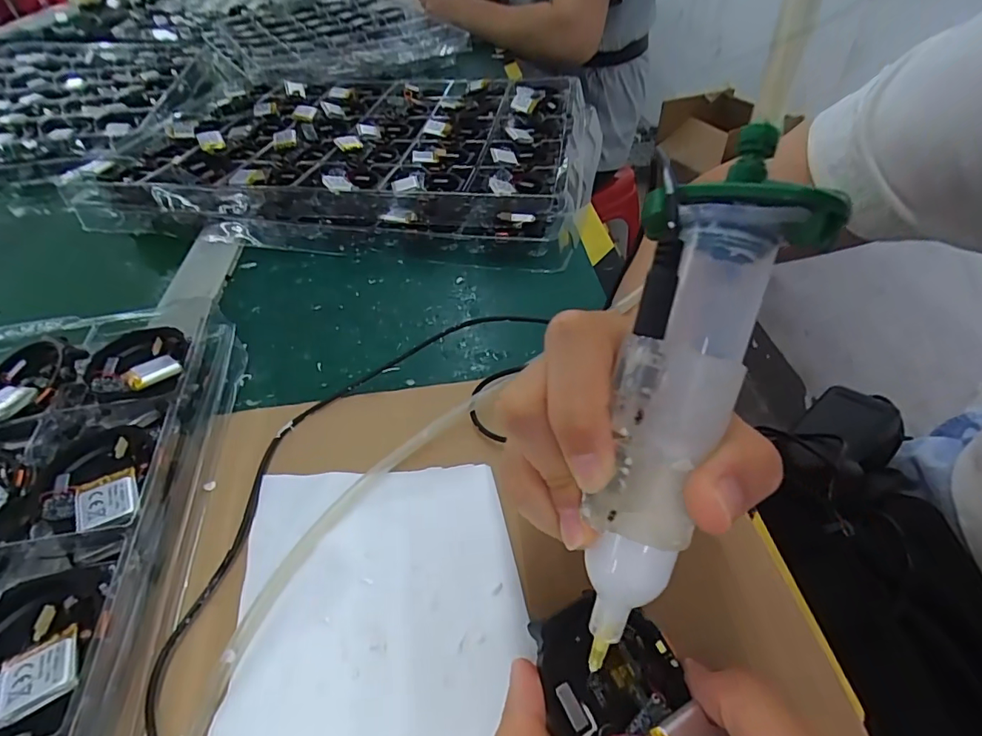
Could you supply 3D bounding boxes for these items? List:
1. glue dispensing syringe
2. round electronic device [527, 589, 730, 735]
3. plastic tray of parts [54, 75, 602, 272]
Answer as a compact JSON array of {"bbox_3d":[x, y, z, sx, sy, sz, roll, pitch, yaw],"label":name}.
[{"bbox_3d":[0.052,0.009,0.144,0.042,0.145,0.033,18,5,19],"label":"glue dispensing syringe"},{"bbox_3d":[0.041,0.104,0.159,0.046,0.013,0.062,-17,46,-15],"label":"round electronic device"},{"bbox_3d":[-0.133,-0.230,0.517,0.474,0.041,0.324,6,45,8],"label":"plastic tray of parts"}]

